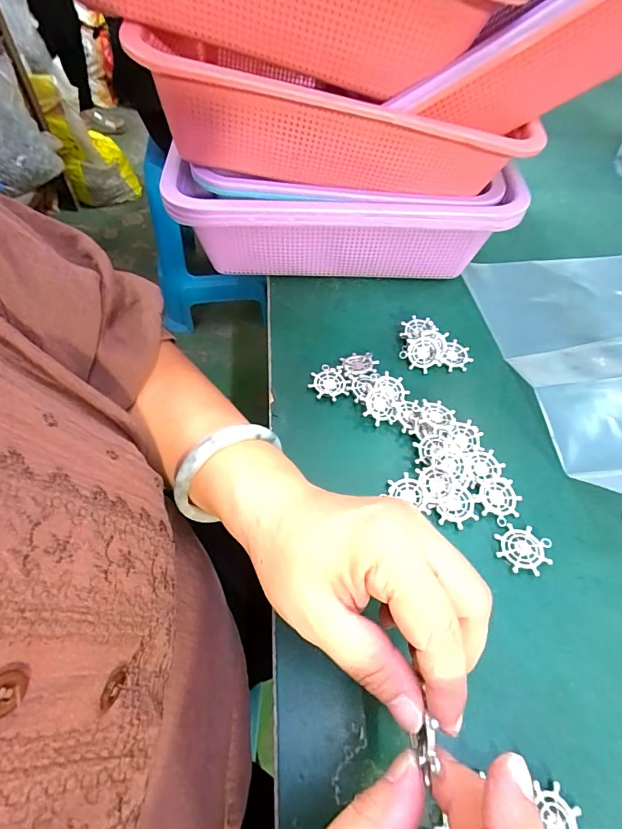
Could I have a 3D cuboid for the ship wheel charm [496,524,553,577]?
[{"bbox_3d":[0.138,0.087,0.272,0.033,0.004,0.030,5,53,10],"label":"ship wheel charm"}]

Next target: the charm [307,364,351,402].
[{"bbox_3d":[0.014,-0.025,0.340,0.029,0.007,0.031,2,55,-3],"label":"charm"}]

